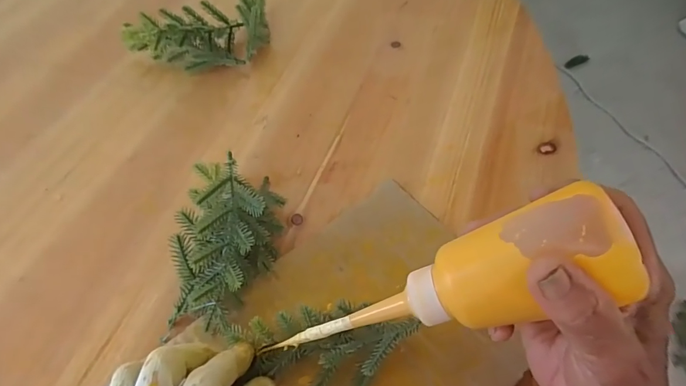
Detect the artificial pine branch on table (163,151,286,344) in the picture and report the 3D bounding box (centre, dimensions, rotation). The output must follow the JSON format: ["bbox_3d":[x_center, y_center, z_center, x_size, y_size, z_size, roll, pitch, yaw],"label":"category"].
[{"bbox_3d":[-0.085,0.032,0.302,0.072,0.041,0.129,0,58,2],"label":"artificial pine branch on table"}]

